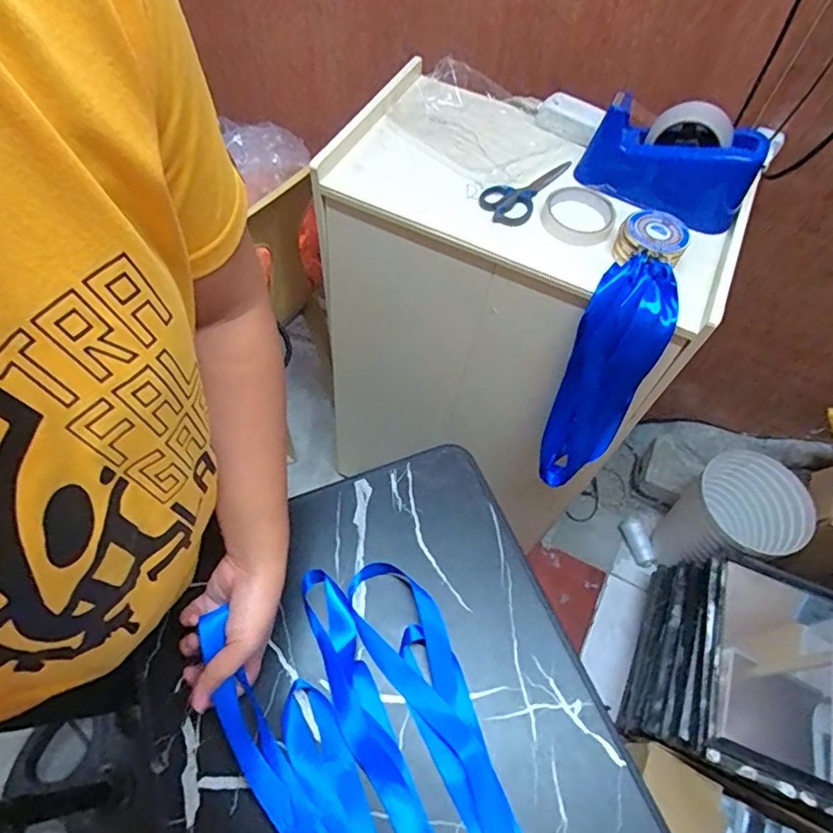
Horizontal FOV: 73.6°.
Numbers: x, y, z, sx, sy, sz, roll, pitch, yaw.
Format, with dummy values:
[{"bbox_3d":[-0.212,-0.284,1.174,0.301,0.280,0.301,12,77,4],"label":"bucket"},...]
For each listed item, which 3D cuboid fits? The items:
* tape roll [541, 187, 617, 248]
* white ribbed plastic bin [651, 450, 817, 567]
[{"bbox_3d":[0.203,-0.251,0.695,0.087,0.016,0.098,32,62,15],"label":"tape roll"},{"bbox_3d":[0.635,0.218,1.153,0.206,0.282,0.206,2,59,-3],"label":"white ribbed plastic bin"}]

